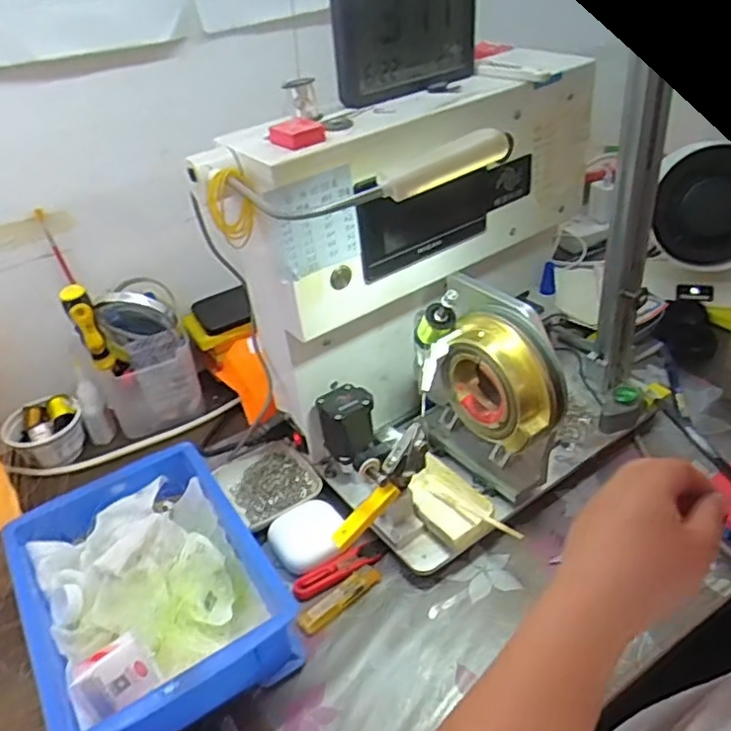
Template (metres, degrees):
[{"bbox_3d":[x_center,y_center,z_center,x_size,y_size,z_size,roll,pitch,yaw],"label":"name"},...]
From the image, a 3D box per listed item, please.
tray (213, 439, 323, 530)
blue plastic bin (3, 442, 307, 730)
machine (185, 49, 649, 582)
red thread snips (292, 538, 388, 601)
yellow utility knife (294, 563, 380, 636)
[{"bbox_3d":[-0.097,0.117,0.662,0.079,0.031,0.097,-25,40,-24],"label":"tray"},{"bbox_3d":[-0.179,0.188,0.547,0.183,0.072,0.241,-25,40,-24],"label":"blue plastic bin"},{"bbox_3d":[0.088,-0.053,0.594,0.340,0.351,0.245,-31,43,-30],"label":"machine"},{"bbox_3d":[-0.023,0.179,0.582,0.089,0.008,0.024,-23,39,-21],"label":"red thread snips"},{"bbox_3d":[-0.022,0.197,0.558,0.079,0.009,0.020,-29,41,-27],"label":"yellow utility knife"}]

